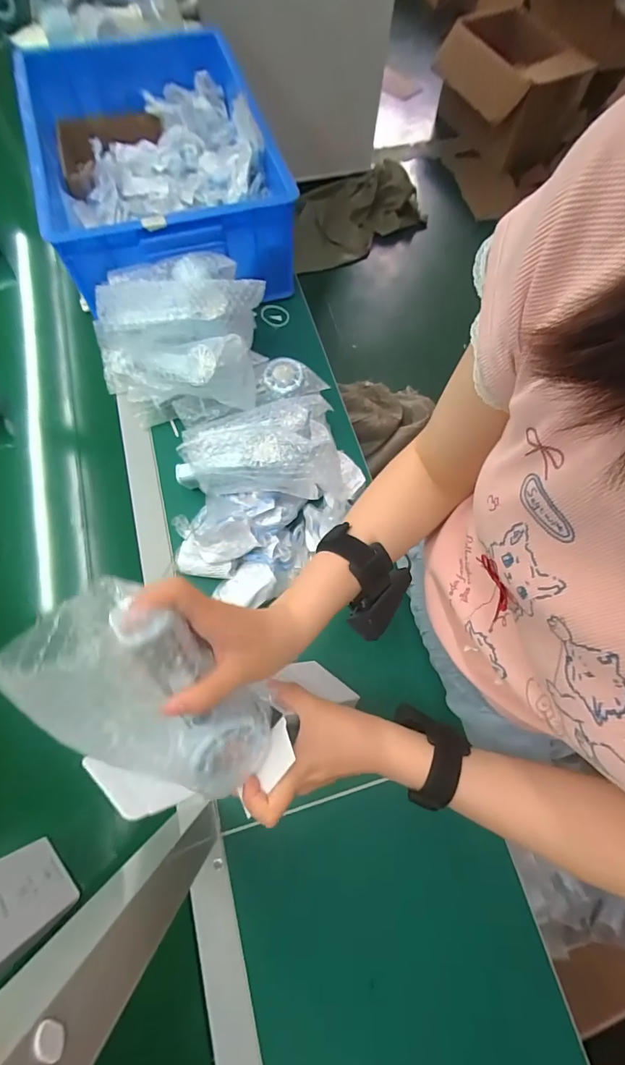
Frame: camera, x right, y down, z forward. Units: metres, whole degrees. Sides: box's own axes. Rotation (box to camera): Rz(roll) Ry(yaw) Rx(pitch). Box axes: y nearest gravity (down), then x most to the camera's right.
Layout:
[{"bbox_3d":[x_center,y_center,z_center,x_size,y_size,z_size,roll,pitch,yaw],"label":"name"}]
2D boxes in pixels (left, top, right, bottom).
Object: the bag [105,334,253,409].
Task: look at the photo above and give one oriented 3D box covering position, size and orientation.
[{"bbox_3d":[-0.201,-0.225,0.577,0.246,0.092,0.076,7,69,18],"label":"bag"}]

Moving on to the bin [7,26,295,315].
[{"bbox_3d":[-0.243,-0.581,0.661,0.331,0.159,0.475,-16,71,-8],"label":"bin"}]

